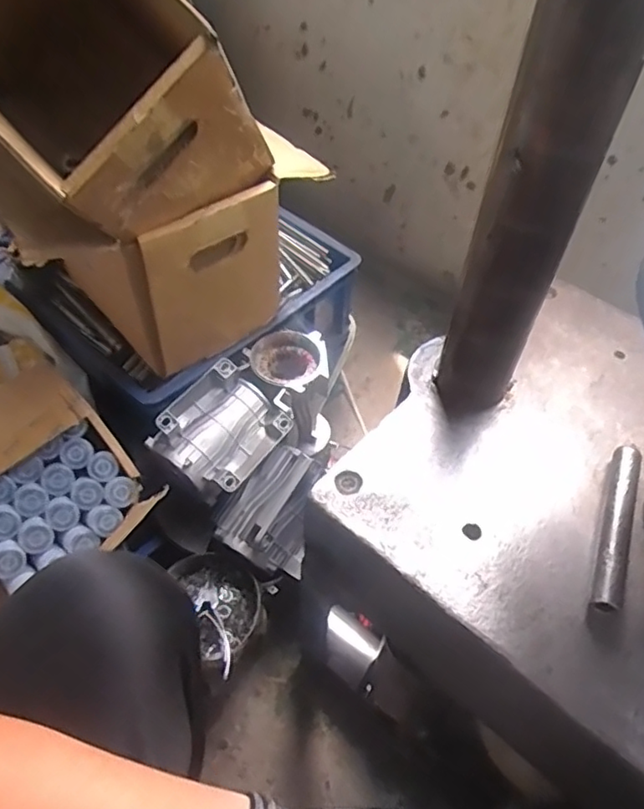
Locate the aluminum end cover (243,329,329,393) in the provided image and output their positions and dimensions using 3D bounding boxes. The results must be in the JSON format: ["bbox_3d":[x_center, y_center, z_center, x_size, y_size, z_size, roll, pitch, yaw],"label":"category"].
[{"bbox_3d":[-0.040,-0.053,0.798,0.107,0.034,0.107,37,59,24],"label":"aluminum end cover"}]

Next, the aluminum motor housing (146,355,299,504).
[{"bbox_3d":[-0.124,0.036,0.748,0.126,0.088,0.156,46,65,0],"label":"aluminum motor housing"}]

